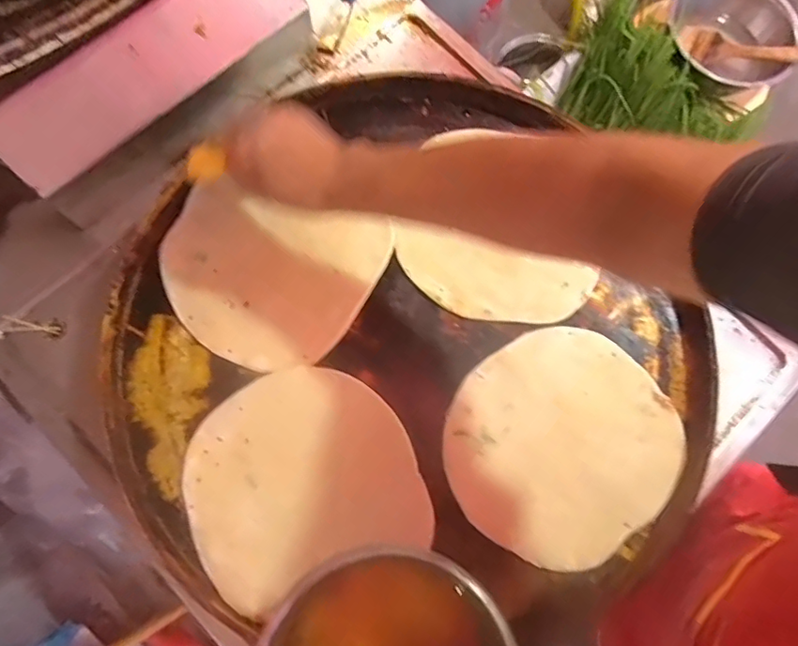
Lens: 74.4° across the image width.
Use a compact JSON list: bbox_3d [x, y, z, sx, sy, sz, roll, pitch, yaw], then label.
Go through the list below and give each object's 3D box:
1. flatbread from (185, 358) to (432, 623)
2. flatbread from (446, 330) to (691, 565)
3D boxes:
[{"bbox_3d":[-0.090,0.140,0.487,0.203,0.010,0.184,-20,78,-10],"label":"flatbread"},{"bbox_3d":[0.155,0.114,0.506,0.218,0.011,0.199,0,77,-1],"label":"flatbread"}]

